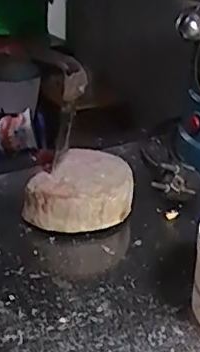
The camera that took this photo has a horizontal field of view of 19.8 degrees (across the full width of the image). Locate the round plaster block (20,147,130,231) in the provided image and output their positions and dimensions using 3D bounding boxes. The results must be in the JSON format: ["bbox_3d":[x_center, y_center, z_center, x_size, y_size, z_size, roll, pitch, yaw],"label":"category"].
[{"bbox_3d":[-0.014,0.014,0.486,0.076,0.043,0.092,21,33,34],"label":"round plaster block"}]

